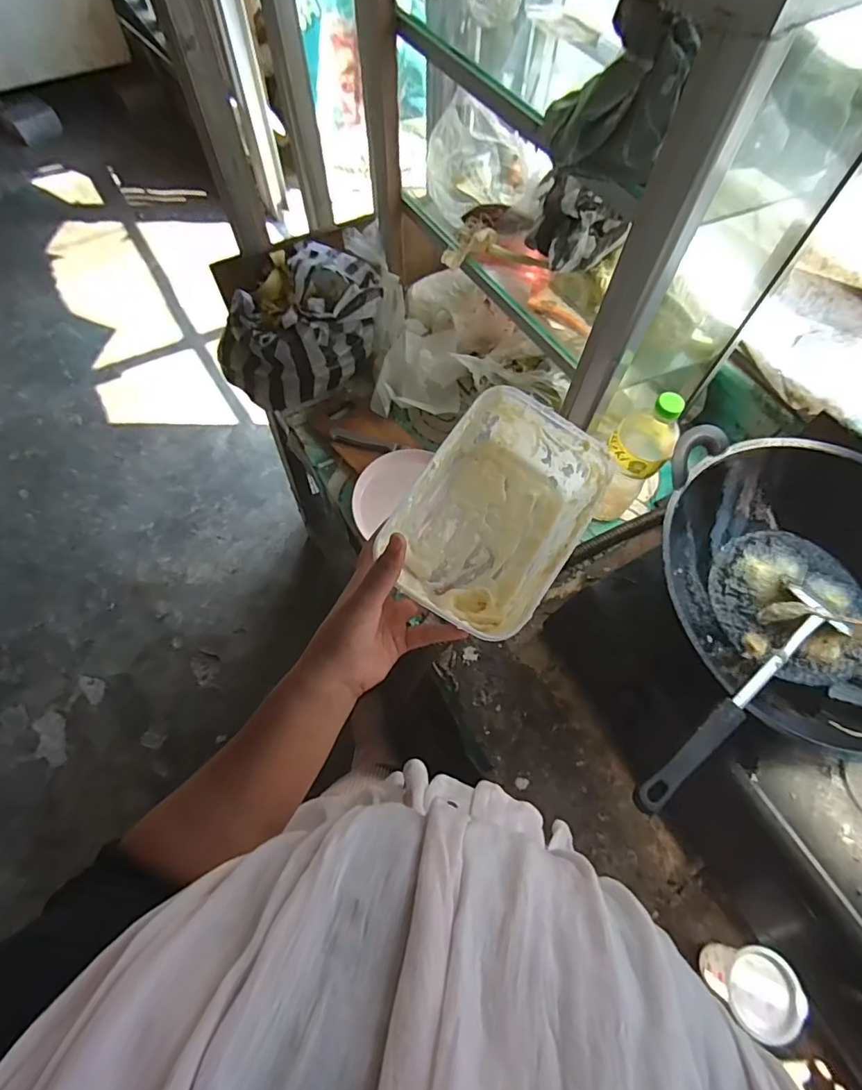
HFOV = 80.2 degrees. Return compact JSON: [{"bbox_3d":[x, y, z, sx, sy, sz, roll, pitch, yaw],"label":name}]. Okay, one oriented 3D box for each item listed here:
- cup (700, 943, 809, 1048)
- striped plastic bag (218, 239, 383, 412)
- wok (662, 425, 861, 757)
[{"bbox_3d":[0.324,0.447,0.519,0.062,0.070,0.070,41,71,17],"label":"cup"},{"bbox_3d":[-0.217,-0.367,0.845,0.270,0.175,0.181,-19,66,-9],"label":"striped plastic bag"},{"bbox_3d":[0.432,0.049,0.586,0.347,0.131,0.337,0,65,0],"label":"wok"}]

